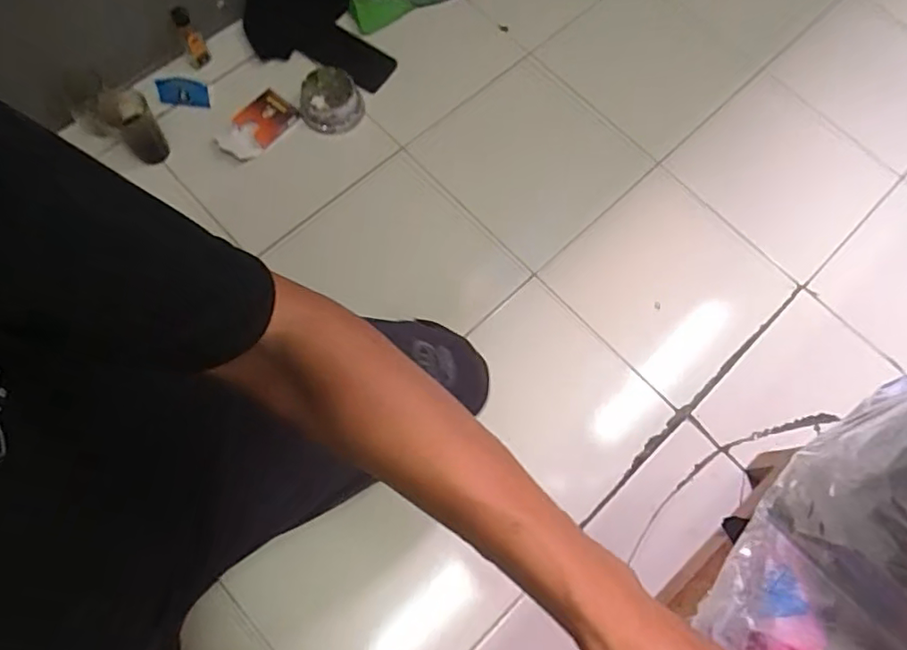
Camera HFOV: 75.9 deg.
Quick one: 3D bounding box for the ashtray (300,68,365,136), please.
[{"bbox_3d":[-0.196,-0.364,0.945,0.102,0.052,0.099,8,70,-1],"label":"ashtray"}]

